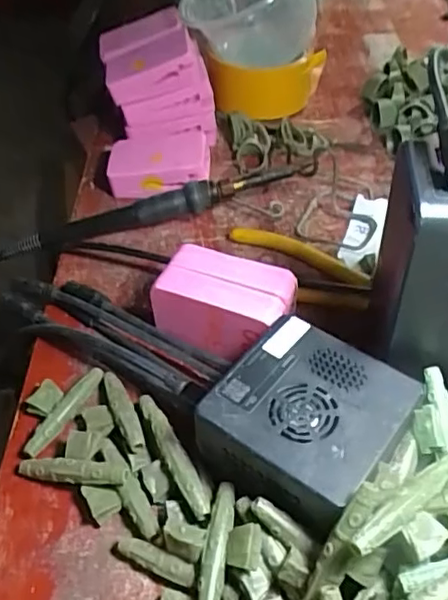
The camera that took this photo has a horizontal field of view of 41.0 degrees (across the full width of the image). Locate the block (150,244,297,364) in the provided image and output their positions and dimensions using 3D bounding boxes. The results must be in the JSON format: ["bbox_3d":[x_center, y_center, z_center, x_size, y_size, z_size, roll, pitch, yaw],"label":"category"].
[{"bbox_3d":[0.001,0.001,0.324,0.070,0.038,0.041,16,49,19],"label":"block"}]

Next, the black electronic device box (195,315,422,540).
[{"bbox_3d":[0.037,0.055,0.269,0.075,0.037,0.078,27,53,27],"label":"black electronic device box"}]

